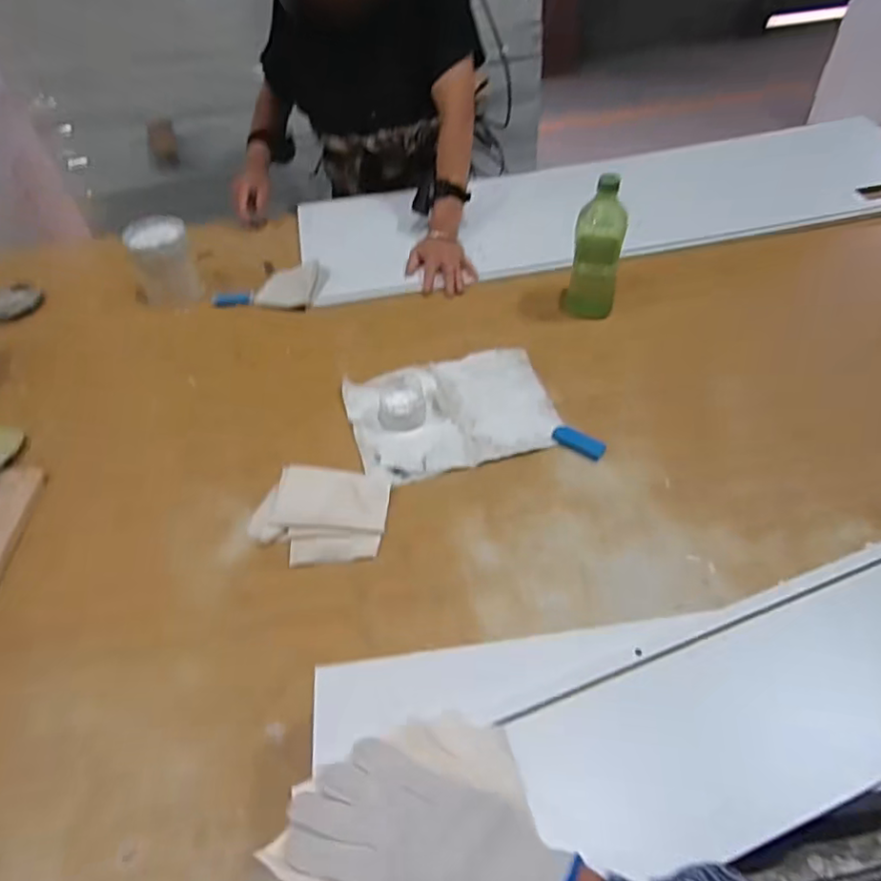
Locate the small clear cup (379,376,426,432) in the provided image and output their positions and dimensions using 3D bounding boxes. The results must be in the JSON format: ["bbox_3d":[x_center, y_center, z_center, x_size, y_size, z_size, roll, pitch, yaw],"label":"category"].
[{"bbox_3d":[-0.053,-0.053,0.844,0.063,0.035,0.071,-3,49,0],"label":"small clear cup"}]

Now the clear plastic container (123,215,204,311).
[{"bbox_3d":[-0.466,-0.301,1.038,0.102,0.120,0.083,-11,50,-7],"label":"clear plastic container"}]

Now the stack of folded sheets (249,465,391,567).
[{"bbox_3d":[-0.142,0.088,0.732,0.155,0.008,0.129,7,50,9],"label":"stack of folded sheets"}]

